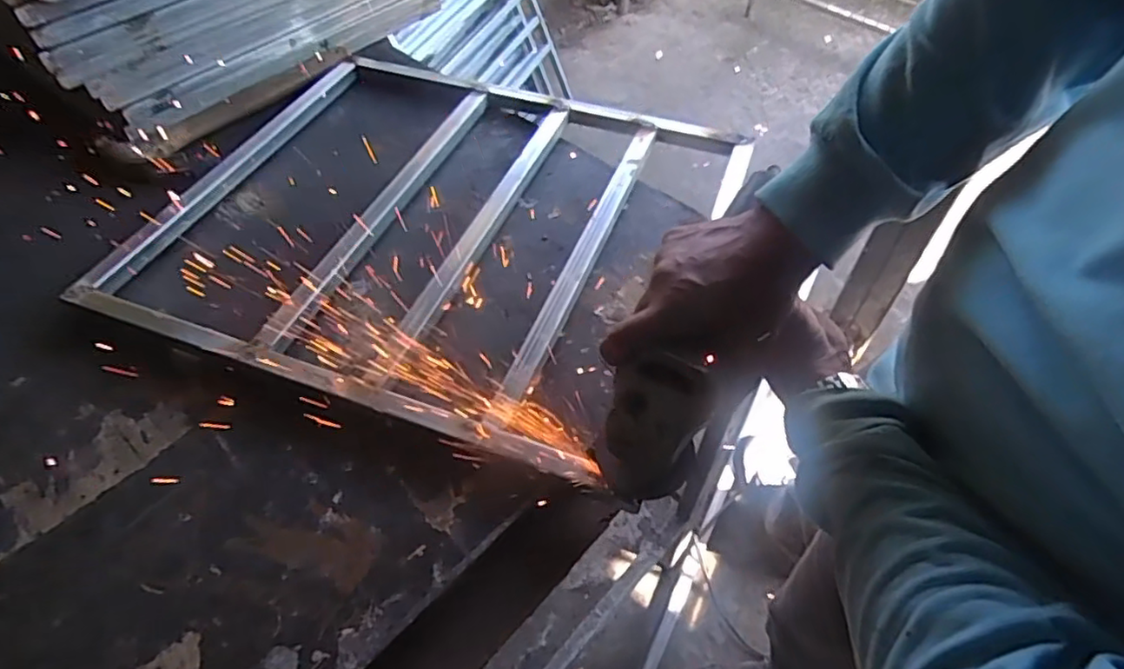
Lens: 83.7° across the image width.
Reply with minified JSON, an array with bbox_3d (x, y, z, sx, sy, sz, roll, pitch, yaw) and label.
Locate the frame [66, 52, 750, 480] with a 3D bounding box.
[{"bbox_3d":[-0.127,-0.136,0.662,0.535,0.029,0.492,19,55,15],"label":"frame"}]

